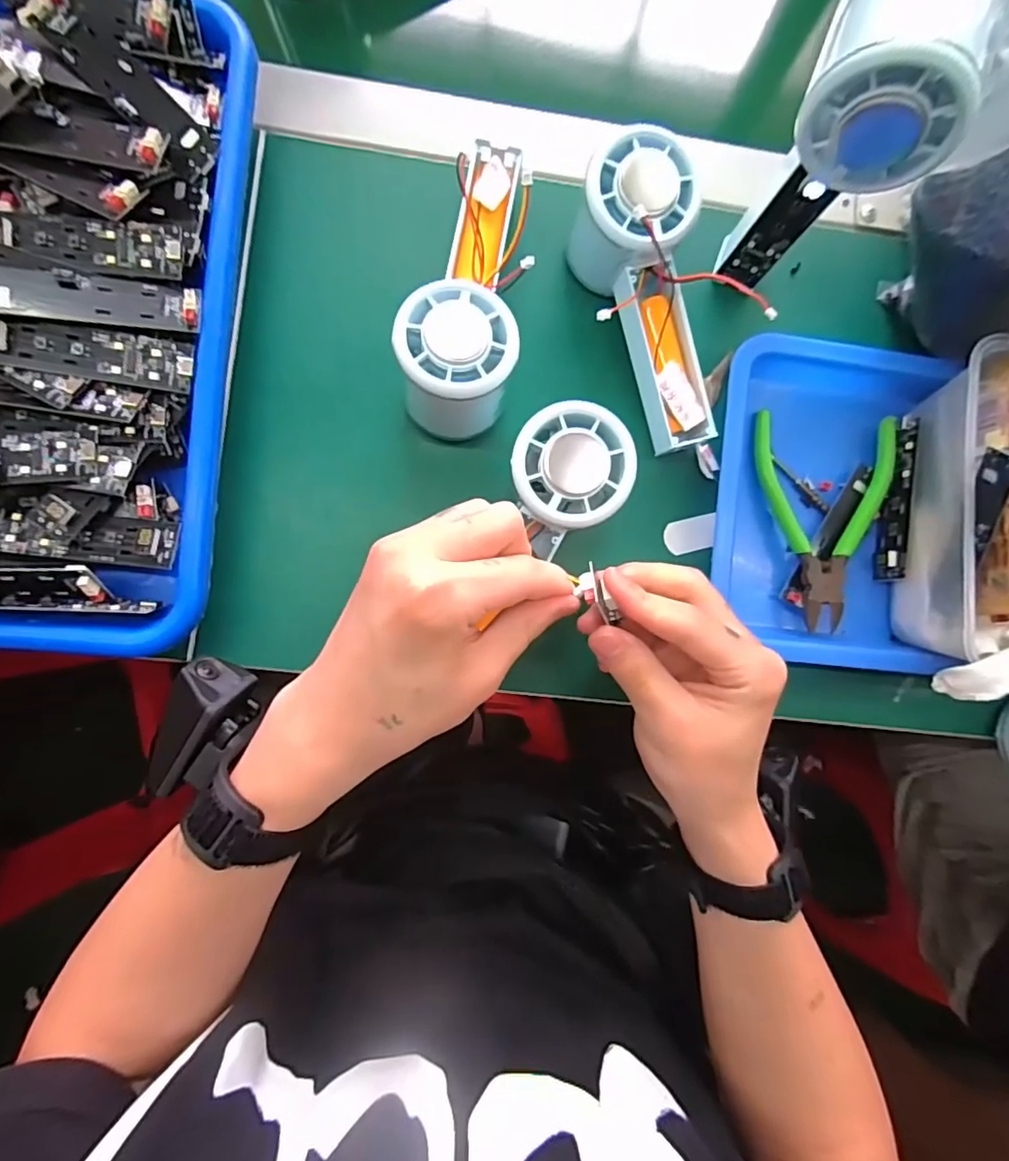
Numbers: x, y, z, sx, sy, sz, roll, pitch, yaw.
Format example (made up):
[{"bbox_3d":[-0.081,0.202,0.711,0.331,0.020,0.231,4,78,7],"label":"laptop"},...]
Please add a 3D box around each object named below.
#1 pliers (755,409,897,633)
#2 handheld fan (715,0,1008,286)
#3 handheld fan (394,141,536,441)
[{"bbox_3d":[0.175,-0.034,0.311,0.074,0.012,0.117,9,84,-4],"label":"pliers"},{"bbox_3d":[0.146,-0.193,0.257,0.058,0.137,0.064,23,84,-3],"label":"handheld fan"},{"bbox_3d":[-0.014,-0.151,0.286,0.053,0.051,0.156,14,84,-4],"label":"handheld fan"}]

